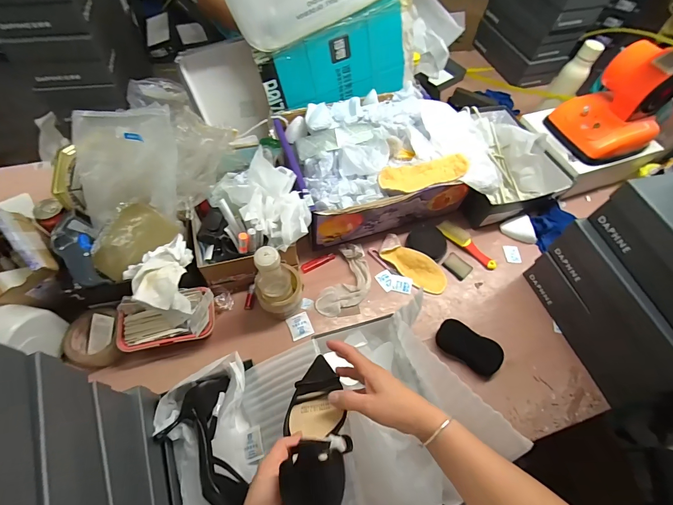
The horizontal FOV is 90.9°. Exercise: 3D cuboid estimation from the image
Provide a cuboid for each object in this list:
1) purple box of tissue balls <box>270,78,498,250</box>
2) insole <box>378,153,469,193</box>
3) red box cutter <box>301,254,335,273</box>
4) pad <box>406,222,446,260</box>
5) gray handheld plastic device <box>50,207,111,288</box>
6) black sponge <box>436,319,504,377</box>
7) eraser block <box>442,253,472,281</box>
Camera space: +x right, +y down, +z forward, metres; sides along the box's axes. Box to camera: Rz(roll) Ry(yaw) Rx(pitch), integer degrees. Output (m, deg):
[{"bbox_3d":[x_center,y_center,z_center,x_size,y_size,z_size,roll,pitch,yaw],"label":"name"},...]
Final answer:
[{"bbox_3d":[0.099,-0.212,0.778,0.409,0.161,0.331,-15,62,-13],"label":"purple box of tissue balls"},{"bbox_3d":[0.186,-0.166,0.705,0.198,0.028,0.076,-10,61,-10],"label":"insole"},{"bbox_3d":[-0.041,0.022,0.746,0.080,0.008,0.020,-24,65,-17],"label":"red box cutter"},{"bbox_3d":[0.215,-0.026,0.766,0.090,0.016,0.078,38,77,6],"label":"pad"},{"bbox_3d":[-0.433,0.002,0.565,0.065,0.047,0.142,-34,68,-21],"label":"gray handheld plastic device"},{"bbox_3d":[0.262,0.189,0.657,0.128,0.040,0.058,31,62,13],"label":"black sponge"},{"bbox_3d":[0.279,0.032,0.763,0.057,0.008,0.045,39,64,17],"label":"eraser block"}]

